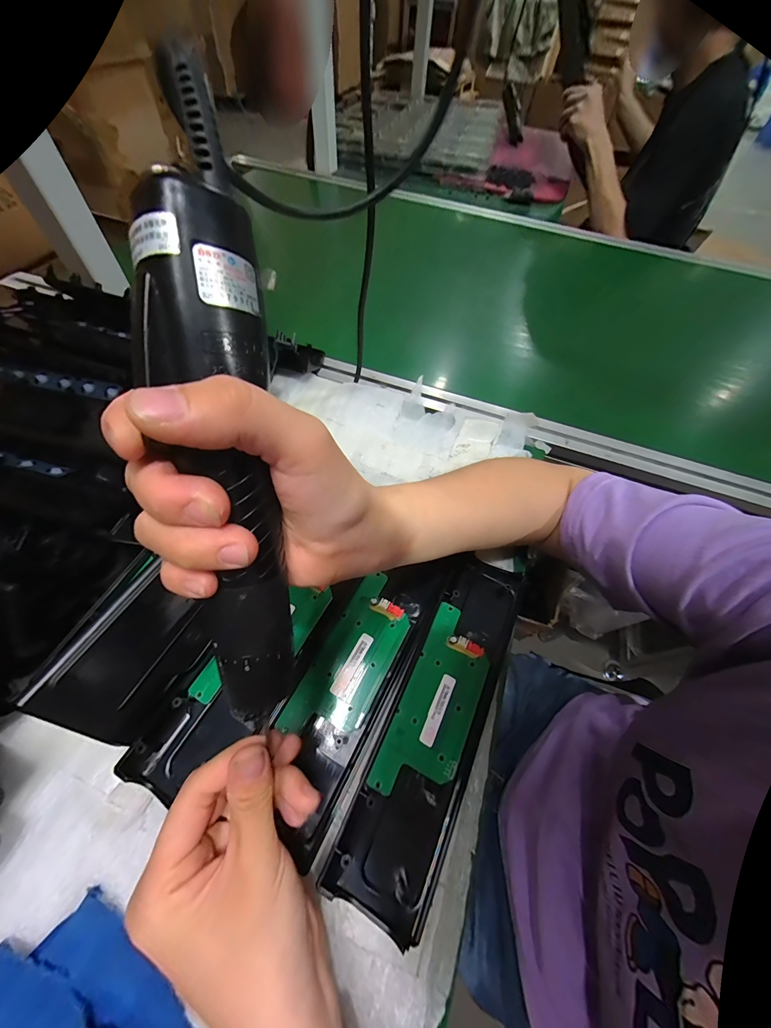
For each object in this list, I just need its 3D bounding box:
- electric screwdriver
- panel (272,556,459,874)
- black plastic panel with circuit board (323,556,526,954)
[{"bbox_3d":[-0.059,-0.024,0.130,0.036,0.232,0.033,-4,18,-6],"label":"electric screwdriver"},{"bbox_3d":[-0.020,0.117,0.270,0.066,0.019,0.218,26,63,12],"label":"panel"},{"bbox_3d":[0.046,0.143,0.261,0.063,0.016,0.244,26,62,11],"label":"black plastic panel with circuit board"}]

